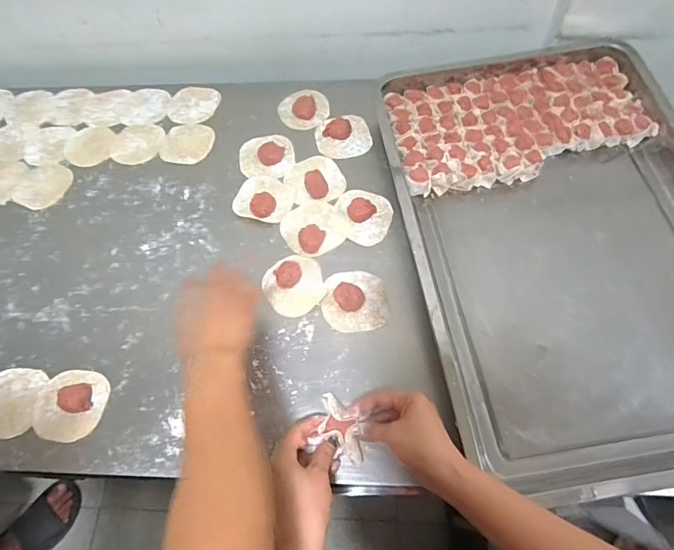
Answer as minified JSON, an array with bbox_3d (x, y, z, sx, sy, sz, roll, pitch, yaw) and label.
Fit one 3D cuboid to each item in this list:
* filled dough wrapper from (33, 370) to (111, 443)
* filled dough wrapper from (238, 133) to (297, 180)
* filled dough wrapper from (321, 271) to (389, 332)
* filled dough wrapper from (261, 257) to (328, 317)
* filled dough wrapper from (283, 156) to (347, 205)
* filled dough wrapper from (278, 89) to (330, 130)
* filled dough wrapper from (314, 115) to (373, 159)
[{"bbox_3d":[-0.312,0.147,0.521,0.083,0.019,0.079,-1,63,2],"label":"filled dough wrapper"},{"bbox_3d":[-0.105,-0.180,0.676,0.081,0.011,0.079,-8,63,-1],"label":"filled dough wrapper"},{"bbox_3d":[0.022,0.029,0.560,0.079,0.019,0.077,-5,63,0],"label":"filled dough wrapper"},{"bbox_3d":[-0.055,0.010,0.574,0.074,0.013,0.078,-1,63,2],"label":"filled dough wrapper"},{"bbox_3d":[-0.032,-0.141,0.648,0.076,0.020,0.081,-1,63,2],"label":"filled dough wrapper"},{"bbox_3d":[-0.051,-0.265,0.712,0.078,0.015,0.075,-1,63,2],"label":"filled dough wrapper"},{"bbox_3d":[0.009,-0.211,0.685,0.080,0.011,0.079,-1,63,2],"label":"filled dough wrapper"}]

